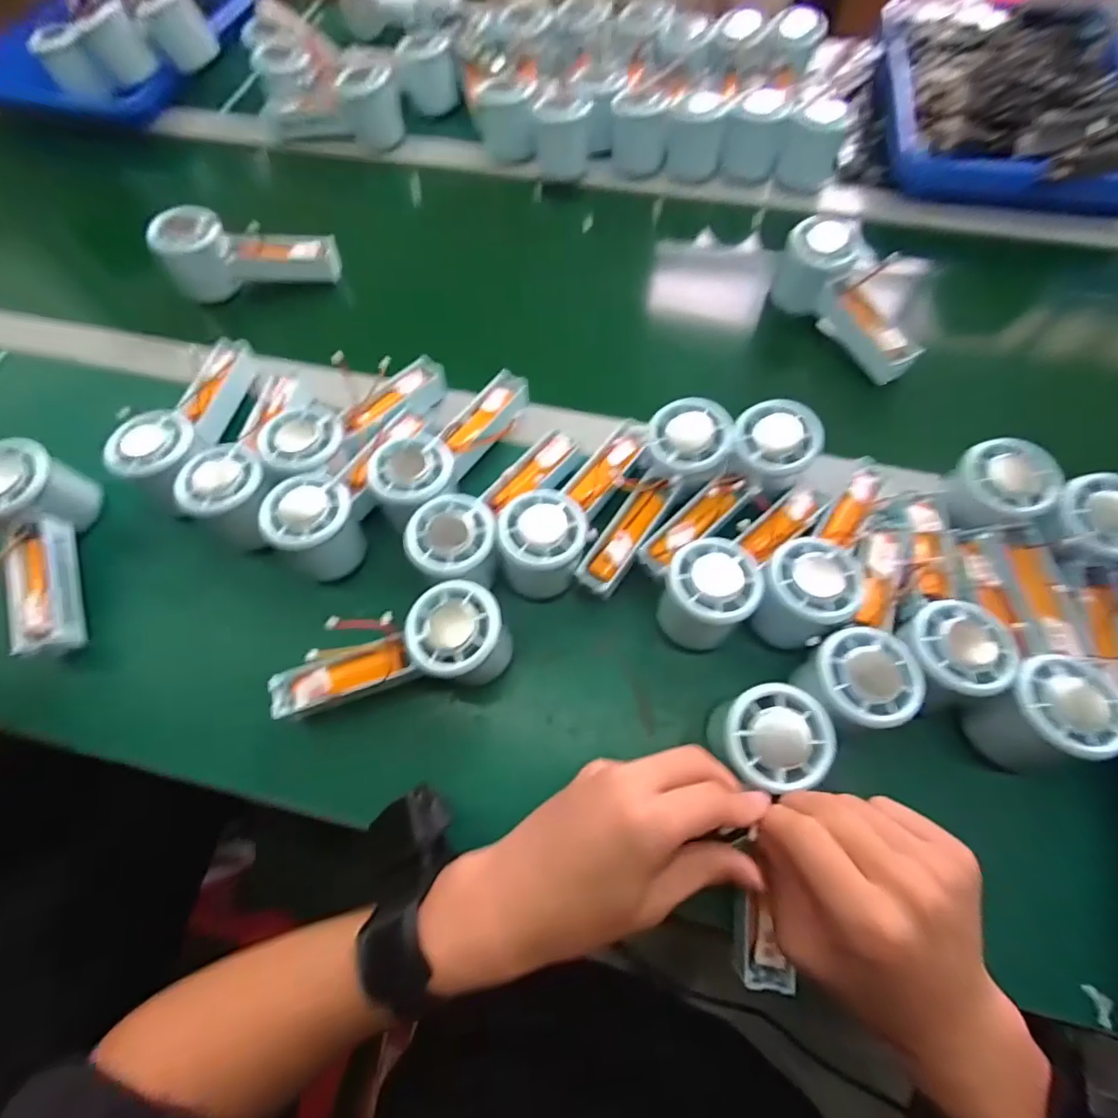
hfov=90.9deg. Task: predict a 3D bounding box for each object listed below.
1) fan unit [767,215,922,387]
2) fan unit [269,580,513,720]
[{"bbox_3d":[0.252,-0.221,0.483,0.050,0.067,0.150,-24,79,-10],"label":"fan unit"},{"bbox_3d":[-0.107,0.062,0.349,0.155,0.054,0.058,-14,65,-5],"label":"fan unit"}]

